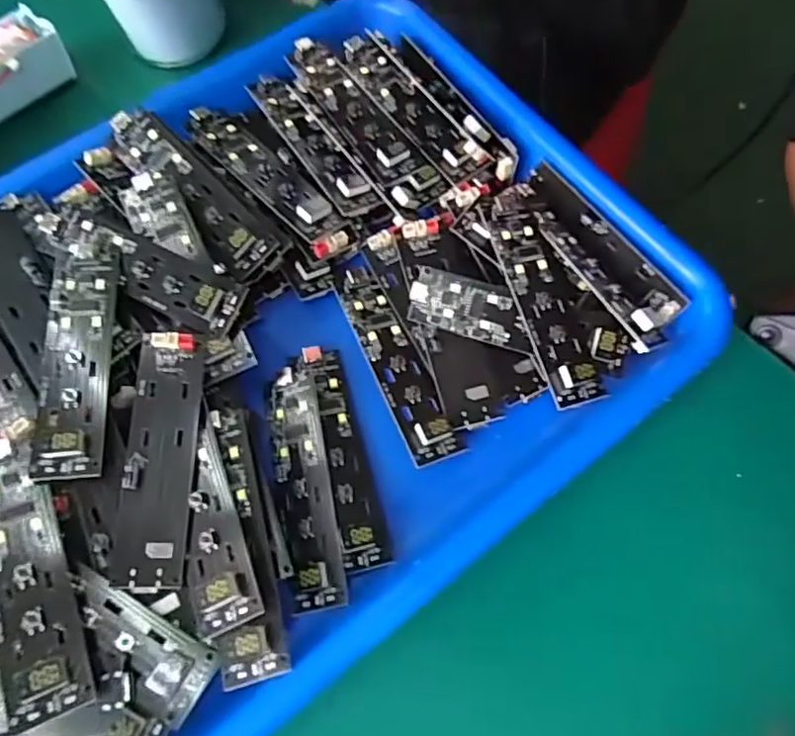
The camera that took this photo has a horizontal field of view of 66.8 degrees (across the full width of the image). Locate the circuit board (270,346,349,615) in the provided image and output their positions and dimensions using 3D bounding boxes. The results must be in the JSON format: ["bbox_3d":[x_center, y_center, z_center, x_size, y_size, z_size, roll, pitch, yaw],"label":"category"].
[{"bbox_3d":[-0.037,0.039,0.231,0.022,0.008,0.101,-8,68,-3],"label":"circuit board"}]

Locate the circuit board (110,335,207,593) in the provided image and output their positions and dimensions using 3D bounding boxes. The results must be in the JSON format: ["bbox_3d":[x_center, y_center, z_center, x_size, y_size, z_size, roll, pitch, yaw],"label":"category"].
[{"bbox_3d":[-0.085,0.030,0.213,0.024,0.008,0.088,-1,68,0],"label":"circuit board"}]

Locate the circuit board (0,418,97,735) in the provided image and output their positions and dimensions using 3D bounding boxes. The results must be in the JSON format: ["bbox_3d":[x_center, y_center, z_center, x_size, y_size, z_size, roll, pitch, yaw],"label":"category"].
[{"bbox_3d":[-0.120,0.061,0.193,0.022,0.009,0.095,-18,65,-23],"label":"circuit board"}]

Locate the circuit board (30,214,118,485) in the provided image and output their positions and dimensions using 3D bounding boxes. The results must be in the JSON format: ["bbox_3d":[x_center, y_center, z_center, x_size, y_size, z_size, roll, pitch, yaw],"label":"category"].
[{"bbox_3d":[-0.119,-0.011,0.224,0.024,0.011,0.104,-5,68,-2],"label":"circuit board"}]

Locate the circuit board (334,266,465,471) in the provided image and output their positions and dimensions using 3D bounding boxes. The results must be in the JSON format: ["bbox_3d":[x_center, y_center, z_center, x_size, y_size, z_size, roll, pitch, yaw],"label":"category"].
[{"bbox_3d":[-0.002,-0.005,0.251,0.022,0.007,0.093,-23,70,-9],"label":"circuit board"}]

